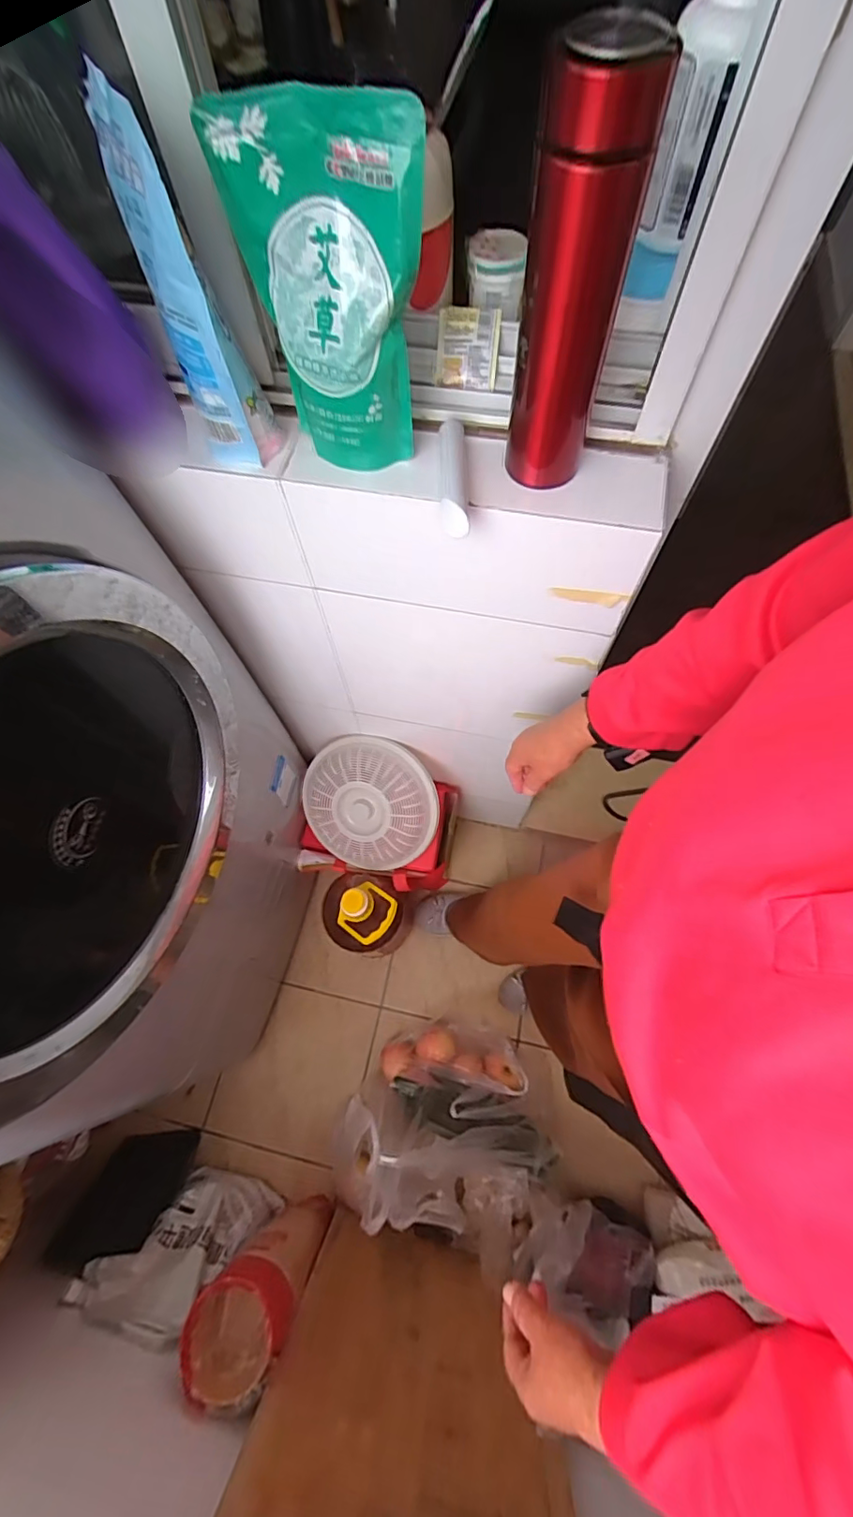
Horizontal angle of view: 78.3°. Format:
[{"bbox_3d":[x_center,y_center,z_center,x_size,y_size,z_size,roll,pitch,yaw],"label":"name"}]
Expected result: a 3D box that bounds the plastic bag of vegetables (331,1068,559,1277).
[{"bbox_3d":[0.022,0.694,0.894,0.370,0.259,0.244,14,68,8],"label":"plastic bag of vegetables"}]

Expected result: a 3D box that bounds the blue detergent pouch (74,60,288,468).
[{"bbox_3d":[-0.172,-0.339,0.390,0.062,0.208,0.123,-20,68,-6],"label":"blue detergent pouch"}]

